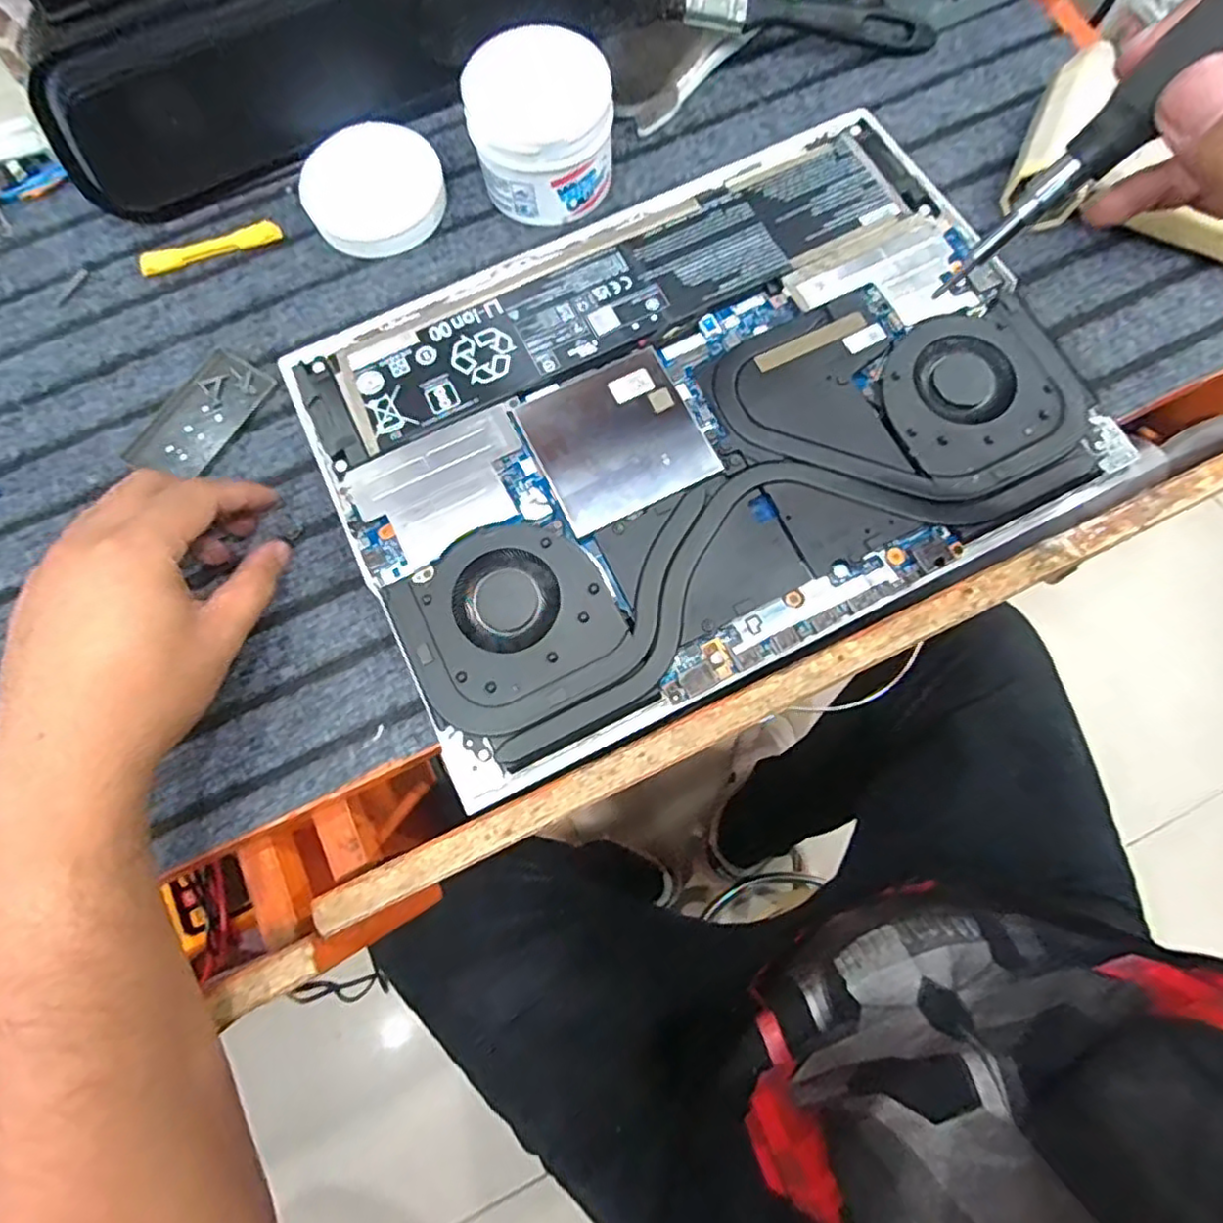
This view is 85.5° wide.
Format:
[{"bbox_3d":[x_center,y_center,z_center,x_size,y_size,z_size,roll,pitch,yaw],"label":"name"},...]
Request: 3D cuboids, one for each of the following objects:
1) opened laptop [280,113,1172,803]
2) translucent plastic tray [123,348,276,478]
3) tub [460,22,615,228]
[{"bbox_3d":[0.038,-0.100,0.336,0.347,0.026,0.257,-26,77,-5],"label":"opened laptop"},{"bbox_3d":[-0.219,-0.104,0.353,0.044,0.004,0.076,29,79,8],"label":"translucent plastic tray"},{"bbox_3d":[-0.037,-0.258,0.358,0.073,0.058,0.067,0,77,1],"label":"tub"}]

